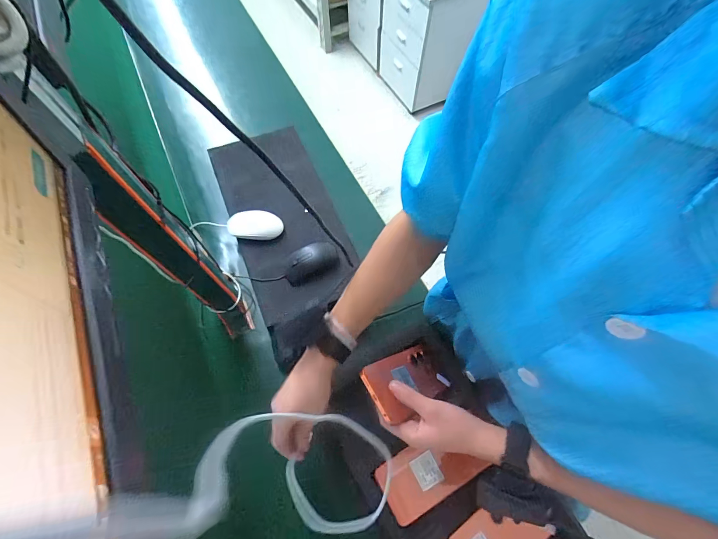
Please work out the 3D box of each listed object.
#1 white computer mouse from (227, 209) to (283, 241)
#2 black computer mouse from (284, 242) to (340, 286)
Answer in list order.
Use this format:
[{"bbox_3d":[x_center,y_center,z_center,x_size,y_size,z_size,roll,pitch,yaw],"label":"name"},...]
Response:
[{"bbox_3d":[-0.214,-0.090,0.699,0.106,0.052,0.056,-1,64,-1],"label":"white computer mouse"},{"bbox_3d":[-0.095,-0.015,0.662,0.105,0.030,0.069,-20,66,-10],"label":"black computer mouse"}]

